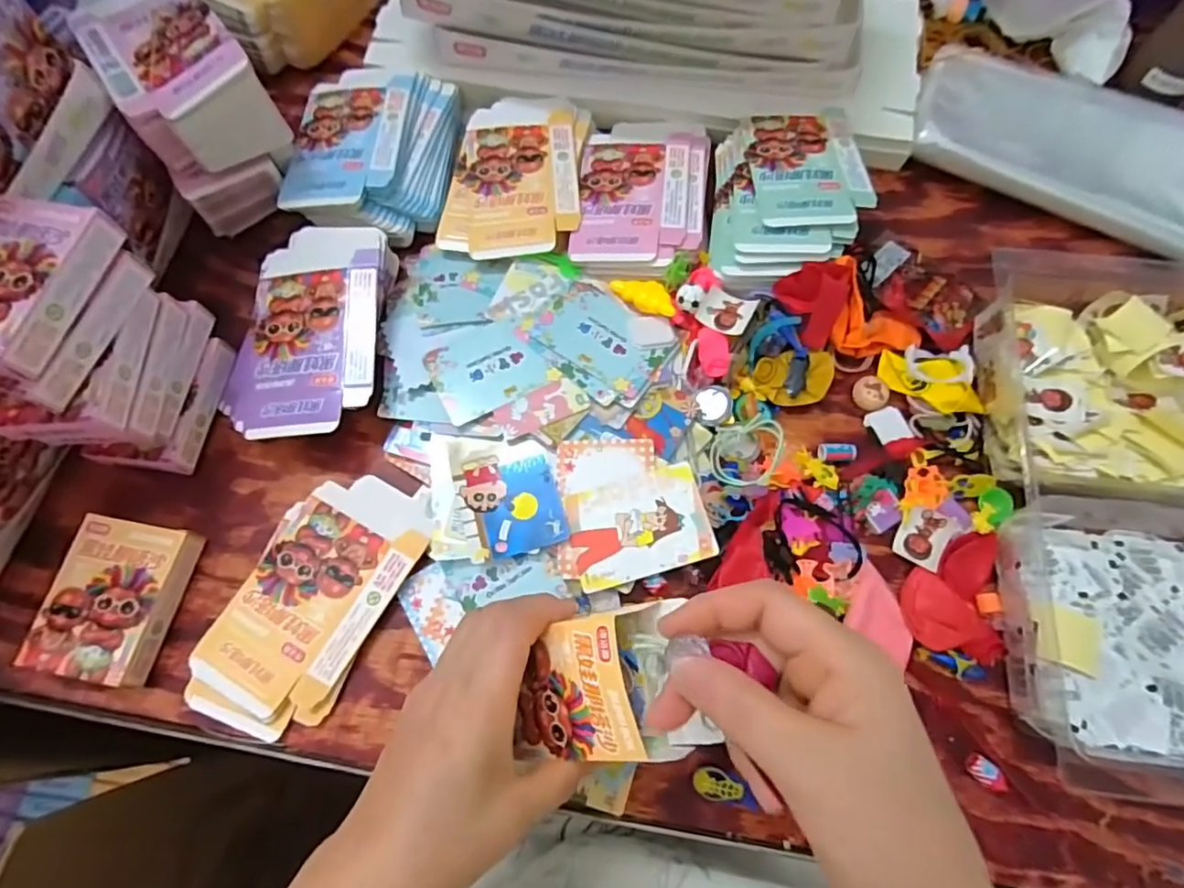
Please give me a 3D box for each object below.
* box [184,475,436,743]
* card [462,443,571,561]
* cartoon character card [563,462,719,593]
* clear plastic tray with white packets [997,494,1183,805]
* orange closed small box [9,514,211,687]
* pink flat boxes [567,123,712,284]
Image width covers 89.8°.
[{"bbox_3d":[-0.172,0.095,0.367,0.087,0.012,0.164,26,73,8],"label":"box"},{"bbox_3d":[-0.049,0.034,0.375,0.057,0.009,0.067,-16,72,-6],"label":"card"},{"bbox_3d":[0.030,0.051,0.373,0.087,0.004,0.061,-15,75,-2],"label":"cartoon character card"},{"bbox_3d":[0.352,0.118,0.351,0.206,0.040,0.175,6,71,2],"label":"clear plastic tray with white packets"},{"bbox_3d":[-0.291,0.094,0.363,0.066,0.025,0.090,9,71,3],"label":"orange closed small box"},{"bbox_3d":[0.039,-0.194,0.447,0.094,0.013,0.151,8,71,2],"label":"pink flat boxes"}]

